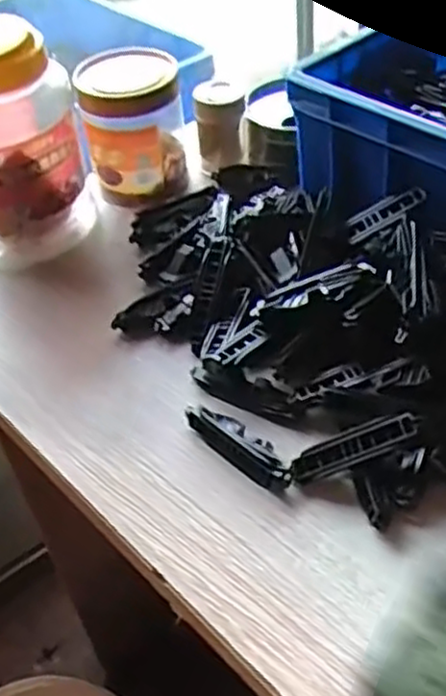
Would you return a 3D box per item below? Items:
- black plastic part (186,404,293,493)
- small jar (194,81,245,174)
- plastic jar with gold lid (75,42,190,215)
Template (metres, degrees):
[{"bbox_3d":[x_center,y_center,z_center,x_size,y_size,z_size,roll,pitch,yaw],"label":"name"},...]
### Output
[{"bbox_3d":[0.012,0.058,0.447,0.079,0.016,0.022,33,57,33],"label":"black plastic part"},{"bbox_3d":[-0.001,-0.198,0.660,0.041,0.068,0.036,2,45,8],"label":"small jar"},{"bbox_3d":[-0.075,-0.189,0.631,0.081,0.121,0.078,-3,45,3],"label":"plastic jar with gold lid"}]

